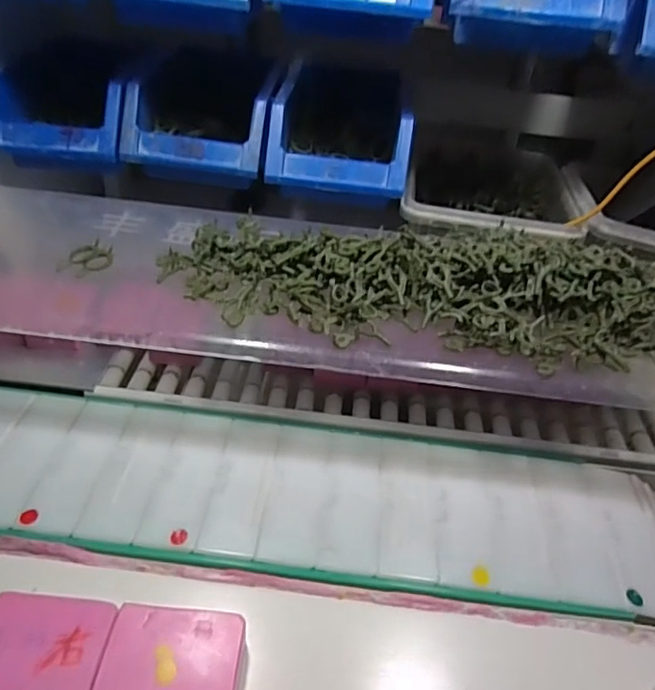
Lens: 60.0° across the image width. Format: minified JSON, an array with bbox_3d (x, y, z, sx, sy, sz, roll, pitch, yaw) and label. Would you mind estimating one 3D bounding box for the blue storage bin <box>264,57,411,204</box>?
[{"bbox_3d":[0.016,-0.218,0.543,0.121,0.078,0.185,7,39,0],"label":"blue storage bin"}]

